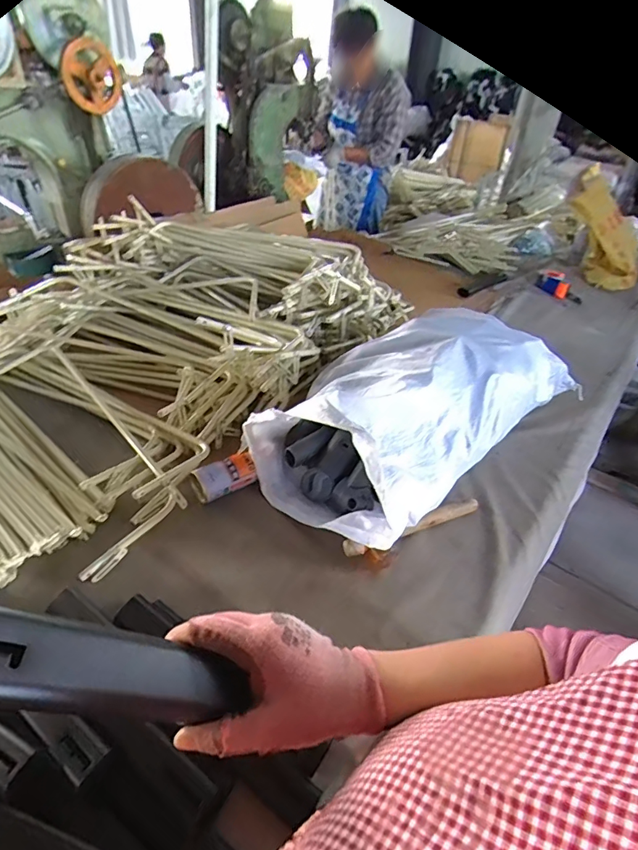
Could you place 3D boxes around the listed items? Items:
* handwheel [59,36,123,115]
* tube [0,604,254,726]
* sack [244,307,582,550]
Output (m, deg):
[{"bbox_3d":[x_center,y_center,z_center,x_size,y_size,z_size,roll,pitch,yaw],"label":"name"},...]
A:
[{"bbox_3d":[-0.641,-0.983,1.299,0.164,0.171,0.049,-33,68,-22],"label":"handwheel"},{"bbox_3d":[-0.134,0.148,0.278,0.203,0.021,0.043,31,27,-32],"label":"tube"},{"bbox_3d":[0.206,-0.066,0.959,0.353,0.243,0.664,33,47,31],"label":"sack"}]

